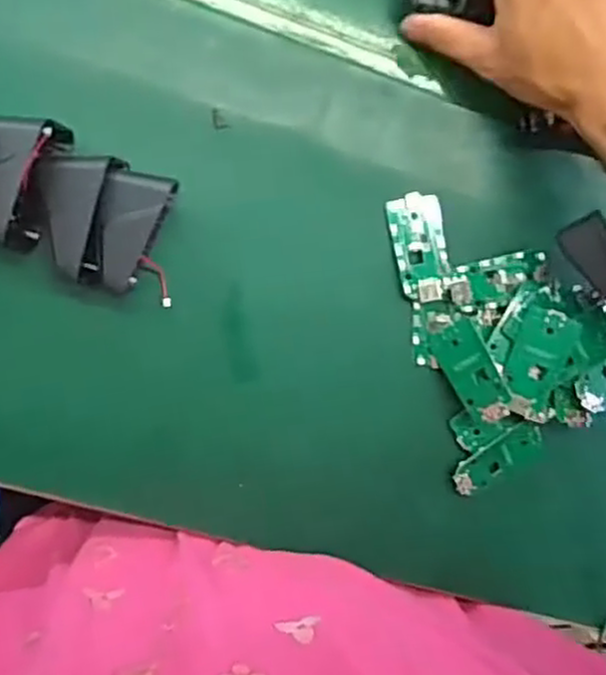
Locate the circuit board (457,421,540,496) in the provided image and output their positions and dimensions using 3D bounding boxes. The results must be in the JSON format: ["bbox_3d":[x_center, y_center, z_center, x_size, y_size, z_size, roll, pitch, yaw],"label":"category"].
[{"bbox_3d":[0.124,0.077,0.463,0.062,0.007,0.025,-29,97,-6],"label":"circuit board"}]

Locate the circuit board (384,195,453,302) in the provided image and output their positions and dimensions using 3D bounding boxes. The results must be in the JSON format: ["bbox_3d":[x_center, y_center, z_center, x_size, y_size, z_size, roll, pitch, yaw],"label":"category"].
[{"bbox_3d":[0.071,-0.054,0.441,0.032,0.004,0.063,-10,95,-8],"label":"circuit board"}]

